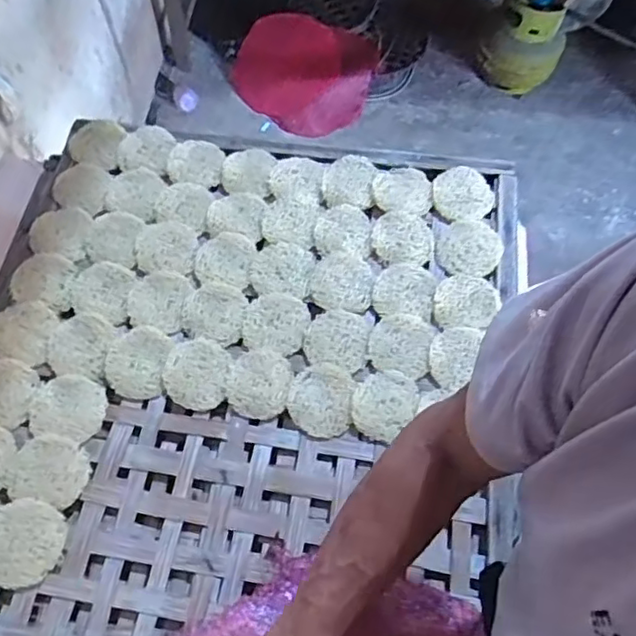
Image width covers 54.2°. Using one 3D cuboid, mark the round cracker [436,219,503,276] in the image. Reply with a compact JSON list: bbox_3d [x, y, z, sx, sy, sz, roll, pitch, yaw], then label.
[{"bbox_3d":[0.186,-0.088,0.764,0.075,0.011,0.075,0,65,0],"label":"round cracker"}]

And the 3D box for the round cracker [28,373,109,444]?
[{"bbox_3d":[-0.272,0.097,0.679,0.078,0.011,0.070,13,65,6],"label":"round cracker"}]

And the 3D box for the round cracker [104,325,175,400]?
[{"bbox_3d":[-0.204,0.049,0.706,0.068,0.008,0.082,9,65,4],"label":"round cracker"}]

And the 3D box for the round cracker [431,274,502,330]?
[{"bbox_3d":[0.176,-0.020,0.735,0.077,0.008,0.069,5,65,2],"label":"round cracker"}]

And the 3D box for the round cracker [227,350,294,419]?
[{"bbox_3d":[-0.066,0.071,0.694,0.070,0.004,0.076,0,65,0],"label":"round cracker"}]

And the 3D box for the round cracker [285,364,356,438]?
[{"bbox_3d":[0.003,0.091,0.695,0.071,0.011,0.078,0,65,0],"label":"round cracker"}]

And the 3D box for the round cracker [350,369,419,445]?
[{"bbox_3d":[0.074,0.094,0.690,0.065,0.011,0.079,32,69,14],"label":"round cracker"}]

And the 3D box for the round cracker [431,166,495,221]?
[{"bbox_3d":[0.185,-0.160,0.797,0.076,0.011,0.072,0,65,0],"label":"round cracker"}]

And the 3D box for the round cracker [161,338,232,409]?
[{"bbox_3d":[-0.136,0.062,0.702,0.071,0.012,0.079,5,65,2],"label":"round cracker"}]

